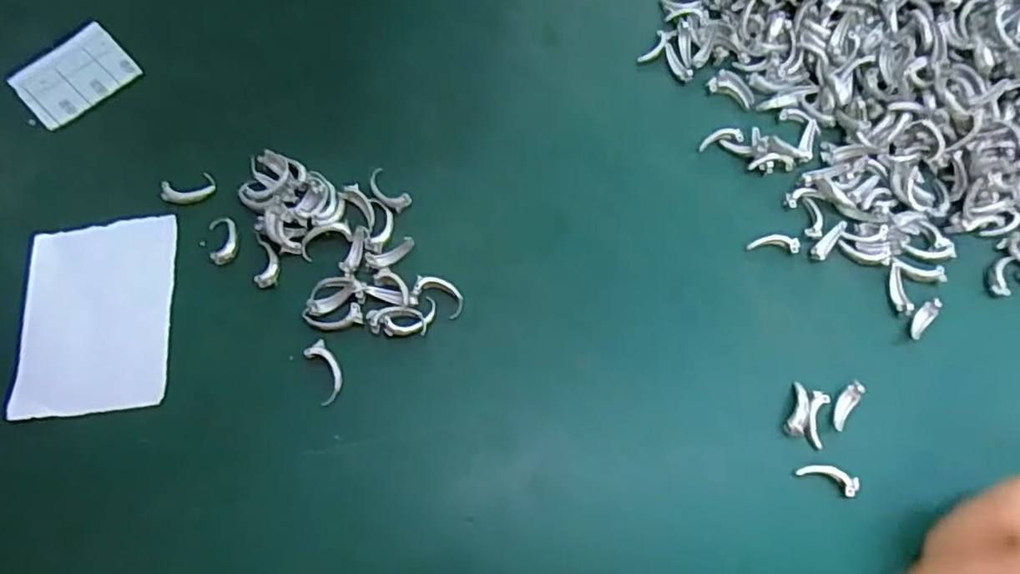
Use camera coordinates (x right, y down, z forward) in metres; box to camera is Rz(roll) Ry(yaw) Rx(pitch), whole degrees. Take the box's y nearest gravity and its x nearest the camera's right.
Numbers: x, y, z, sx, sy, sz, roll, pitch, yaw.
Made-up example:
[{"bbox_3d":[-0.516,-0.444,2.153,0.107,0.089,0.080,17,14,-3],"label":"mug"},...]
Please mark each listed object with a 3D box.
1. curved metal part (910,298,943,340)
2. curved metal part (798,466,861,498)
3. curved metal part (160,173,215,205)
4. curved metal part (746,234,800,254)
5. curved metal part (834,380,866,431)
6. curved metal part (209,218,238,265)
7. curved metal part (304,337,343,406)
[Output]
[{"bbox_3d":[0.162,0.012,0.246,0.007,0.005,0.020,39,73,13],"label":"curved metal part"},{"bbox_3d":[0.113,0.067,0.223,0.019,0.004,0.008,25,71,9],"label":"curved metal part"},{"bbox_3d":[-0.130,-0.039,0.256,0.021,0.006,0.010,-20,71,-8],"label":"curved metal part"},{"bbox_3d":[0.107,-0.018,0.257,0.020,0.004,0.007,6,69,2],"label":"curved metal part"},{"bbox_3d":[0.124,0.043,0.232,0.006,0.004,0.020,37,73,12],"label":"curved metal part"},{"bbox_3d":[-0.113,-0.019,0.250,0.011,0.004,0.021,-15,70,-6],"label":"curved metal part"},{"bbox_3d":[-0.068,0.031,0.232,0.010,0.004,0.023,-21,71,-9],"label":"curved metal part"}]

